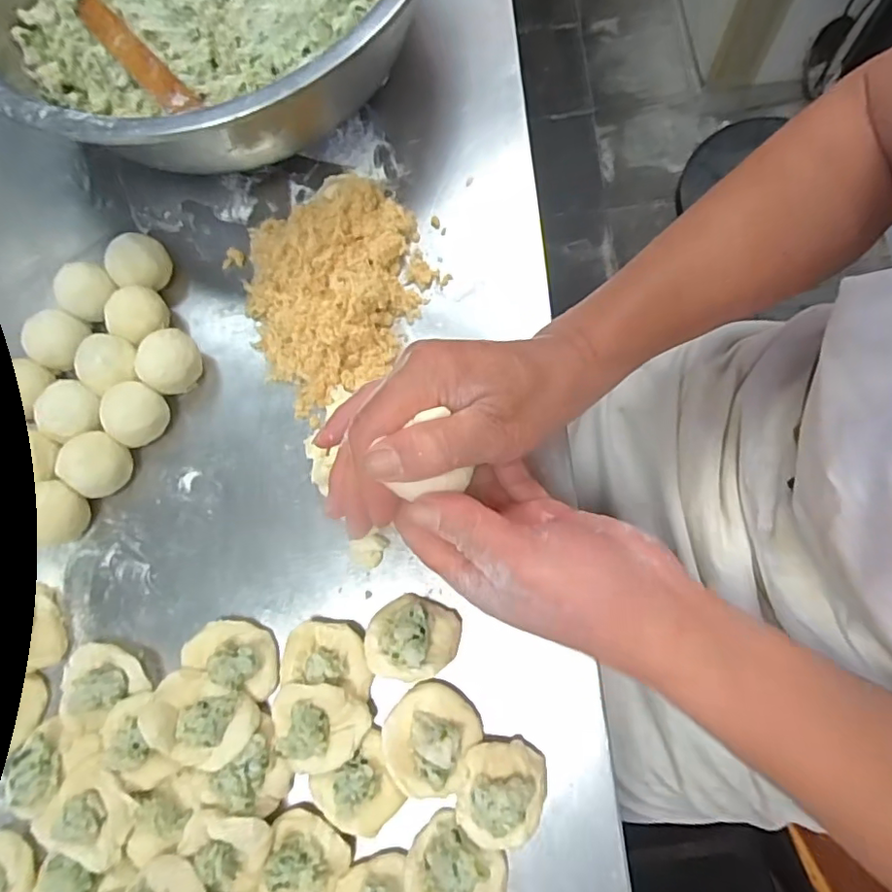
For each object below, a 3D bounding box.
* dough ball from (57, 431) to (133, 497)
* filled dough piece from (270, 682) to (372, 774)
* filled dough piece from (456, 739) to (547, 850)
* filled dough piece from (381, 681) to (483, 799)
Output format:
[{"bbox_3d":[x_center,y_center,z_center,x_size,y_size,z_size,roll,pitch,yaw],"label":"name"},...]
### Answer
[{"bbox_3d":[-0.249,0.011,0.390,0.040,0.029,0.041,-1,76,4],"label":"dough ball"},{"bbox_3d":[-0.076,0.167,0.330,0.057,0.022,0.048,-4,75,3],"label":"filled dough piece"},{"bbox_3d":[0.033,0.201,0.319,0.049,0.022,0.051,-1,76,4],"label":"filled dough piece"},{"bbox_3d":[-0.010,0.173,0.329,0.052,0.024,0.058,32,80,11],"label":"filled dough piece"}]

